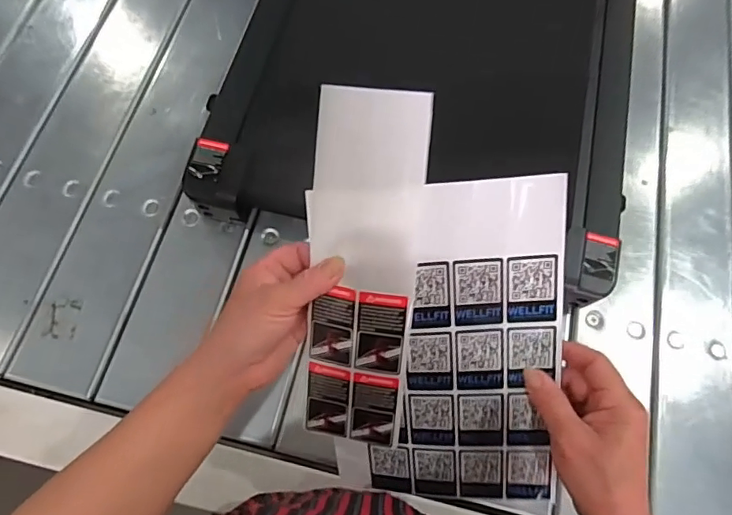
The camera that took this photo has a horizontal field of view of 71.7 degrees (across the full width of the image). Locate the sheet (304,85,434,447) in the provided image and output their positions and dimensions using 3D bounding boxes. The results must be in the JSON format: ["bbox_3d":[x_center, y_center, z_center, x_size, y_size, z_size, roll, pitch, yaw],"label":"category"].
[{"bbox_3d":[-0.004,0.020,0.361,0.074,0.010,0.262,8,109,10],"label":"sheet"}]

